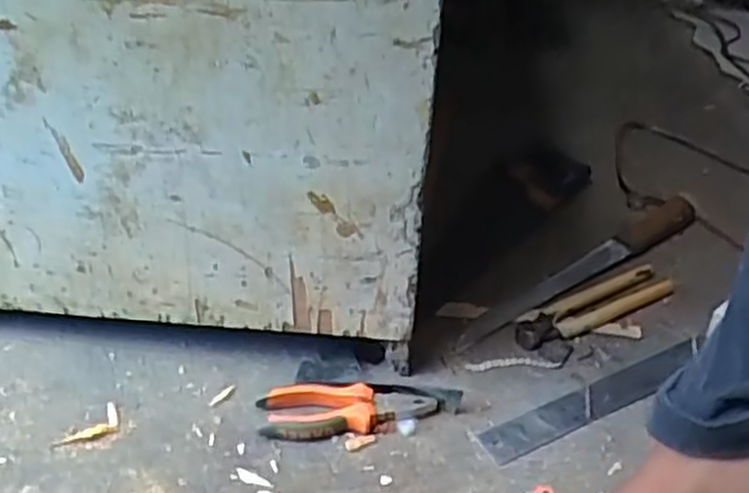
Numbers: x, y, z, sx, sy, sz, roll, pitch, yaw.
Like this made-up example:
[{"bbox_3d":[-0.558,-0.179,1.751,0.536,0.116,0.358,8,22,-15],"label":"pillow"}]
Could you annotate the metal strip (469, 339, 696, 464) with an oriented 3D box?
[{"bbox_3d":[0.218,0.151,0.766,0.266,0.005,0.042,-16,40,-25],"label":"metal strip"}]

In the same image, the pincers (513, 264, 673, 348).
[{"bbox_3d":[0.247,0.064,0.879,0.227,0.014,0.057,-17,43,-28],"label":"pincers"}]

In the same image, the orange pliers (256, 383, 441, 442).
[{"bbox_3d":[-0.023,0.149,0.714,0.157,0.024,0.050,-3,38,-12],"label":"orange pliers"}]

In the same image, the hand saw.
[{"bbox_3d":[0.256,0.020,0.925,0.418,0.030,0.049,-25,47,-35],"label":"hand saw"}]

